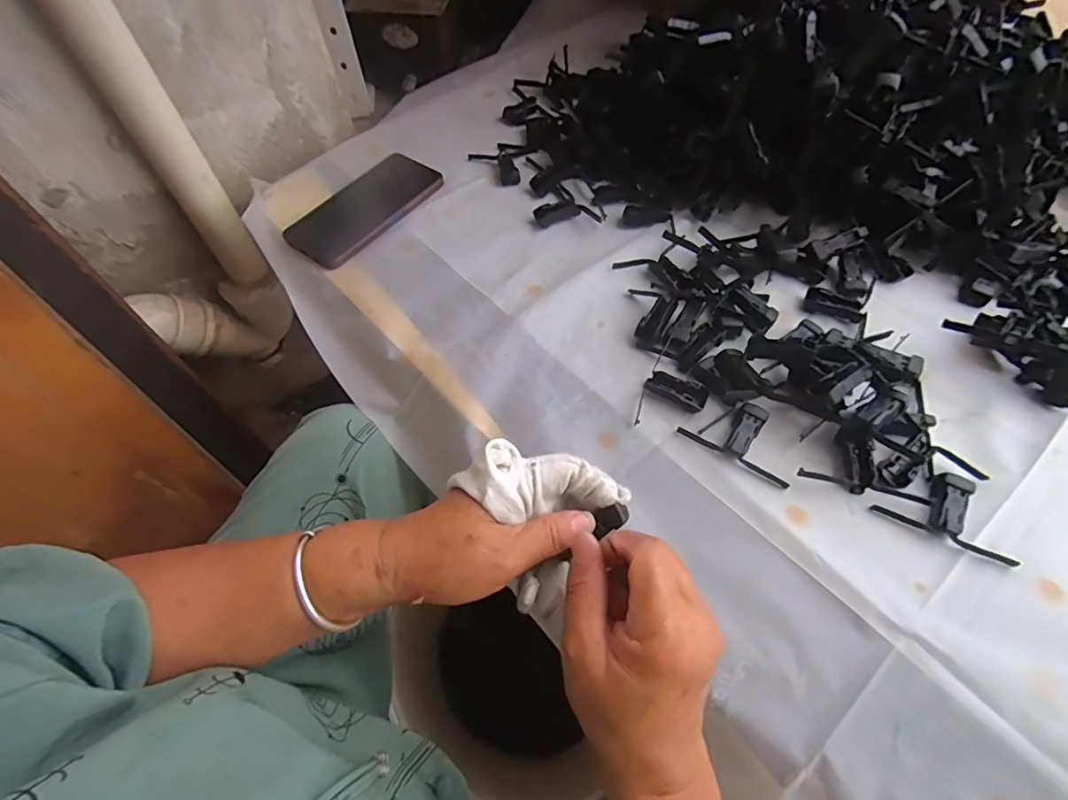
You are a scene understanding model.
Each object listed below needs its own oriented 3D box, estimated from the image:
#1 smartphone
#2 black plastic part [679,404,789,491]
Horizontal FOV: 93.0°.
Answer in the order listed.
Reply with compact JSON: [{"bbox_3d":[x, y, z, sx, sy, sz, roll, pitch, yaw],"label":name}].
[{"bbox_3d":[-0.178,-0.205,0.539,0.080,0.012,0.168,33,66,20],"label":"smartphone"},{"bbox_3d":[0.159,0.023,0.381,0.082,0.013,0.049,28,65,18],"label":"black plastic part"}]

